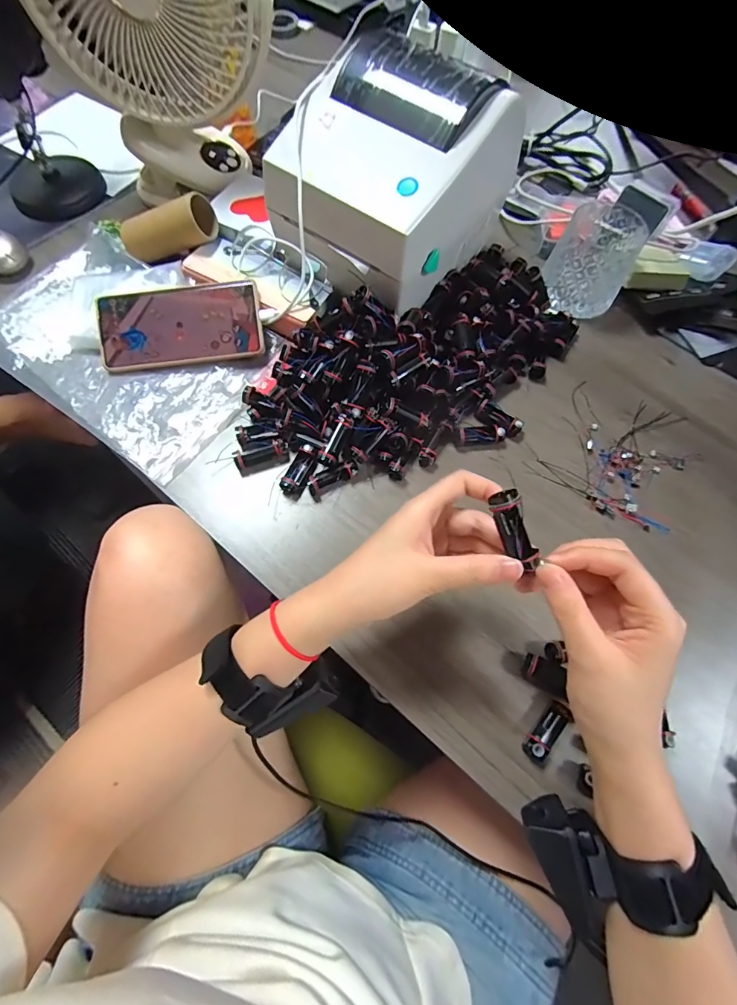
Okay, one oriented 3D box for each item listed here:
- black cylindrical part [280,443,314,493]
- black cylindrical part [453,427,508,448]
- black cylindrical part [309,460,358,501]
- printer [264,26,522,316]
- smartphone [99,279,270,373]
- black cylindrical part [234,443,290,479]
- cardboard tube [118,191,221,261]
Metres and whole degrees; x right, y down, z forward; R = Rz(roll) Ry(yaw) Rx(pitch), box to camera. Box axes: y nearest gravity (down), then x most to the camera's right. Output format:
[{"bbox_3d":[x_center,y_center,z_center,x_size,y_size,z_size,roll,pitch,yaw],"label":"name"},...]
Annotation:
[{"bbox_3d":[-0.066,-0.031,0.401,0.015,0.016,0.048,21,68,6],"label":"black cylindrical part"},{"bbox_3d":[0.107,-0.066,0.420,0.046,0.016,0.017,-4,68,-4],"label":"black cylindrical part"},{"bbox_3d":[-0.032,-0.023,0.397,0.049,0.018,0.018,-31,73,-14],"label":"black cylindrical part"},{"bbox_3d":[0.022,-0.315,0.419,0.169,0.142,0.198,34,70,12],"label":"printer"},{"bbox_3d":[-0.191,-0.179,0.438,0.165,0.008,0.075,-7,95,-1],"label":"smartphone"},{"bbox_3d":[-0.099,-0.043,0.403,0.048,0.019,0.020,-21,70,-11],"label":"black cylindrical part"},{"bbox_3d":[-0.219,-0.294,0.461,0.105,0.048,0.039,-13,68,9],"label":"cardboard tube"}]

